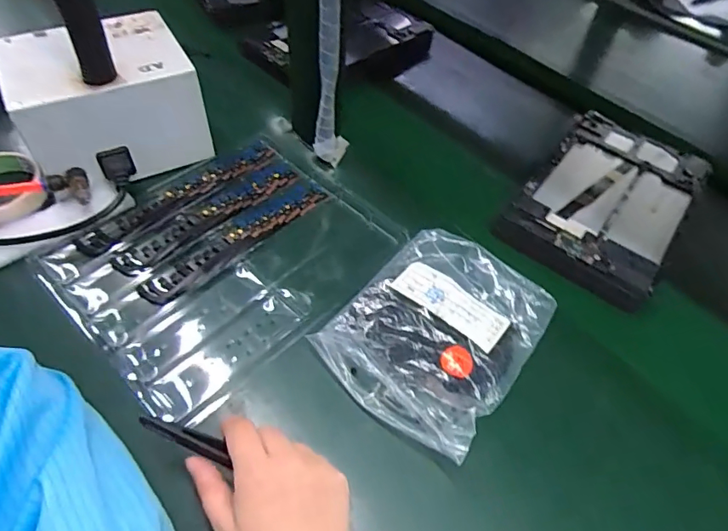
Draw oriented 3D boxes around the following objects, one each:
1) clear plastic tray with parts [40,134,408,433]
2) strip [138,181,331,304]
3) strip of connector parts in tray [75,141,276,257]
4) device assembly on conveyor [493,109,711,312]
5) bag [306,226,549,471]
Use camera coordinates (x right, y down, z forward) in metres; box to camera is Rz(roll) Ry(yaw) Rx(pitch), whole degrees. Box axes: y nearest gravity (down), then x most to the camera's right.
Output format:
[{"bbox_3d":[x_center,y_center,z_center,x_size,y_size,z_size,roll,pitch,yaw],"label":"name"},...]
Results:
[{"bbox_3d":[-0.126,-0.013,0.448,0.225,0.019,0.255,39,60,23],"label":"clear plastic tray with parts"},{"bbox_3d":[-0.112,-0.027,0.451,0.034,0.005,0.195,37,59,22],"label":"strip"},{"bbox_3d":[-0.176,-0.071,0.482,0.031,0.008,0.212,38,59,22],"label":"strip of connector parts in tray"},{"bbox_3d":[0.255,-0.072,0.506,0.145,0.018,0.247,33,58,20],"label":"device assembly on conveyor"},{"bbox_3d":[0.059,0.051,0.394,0.137,0.024,0.170,34,58,20],"label":"bag"}]

